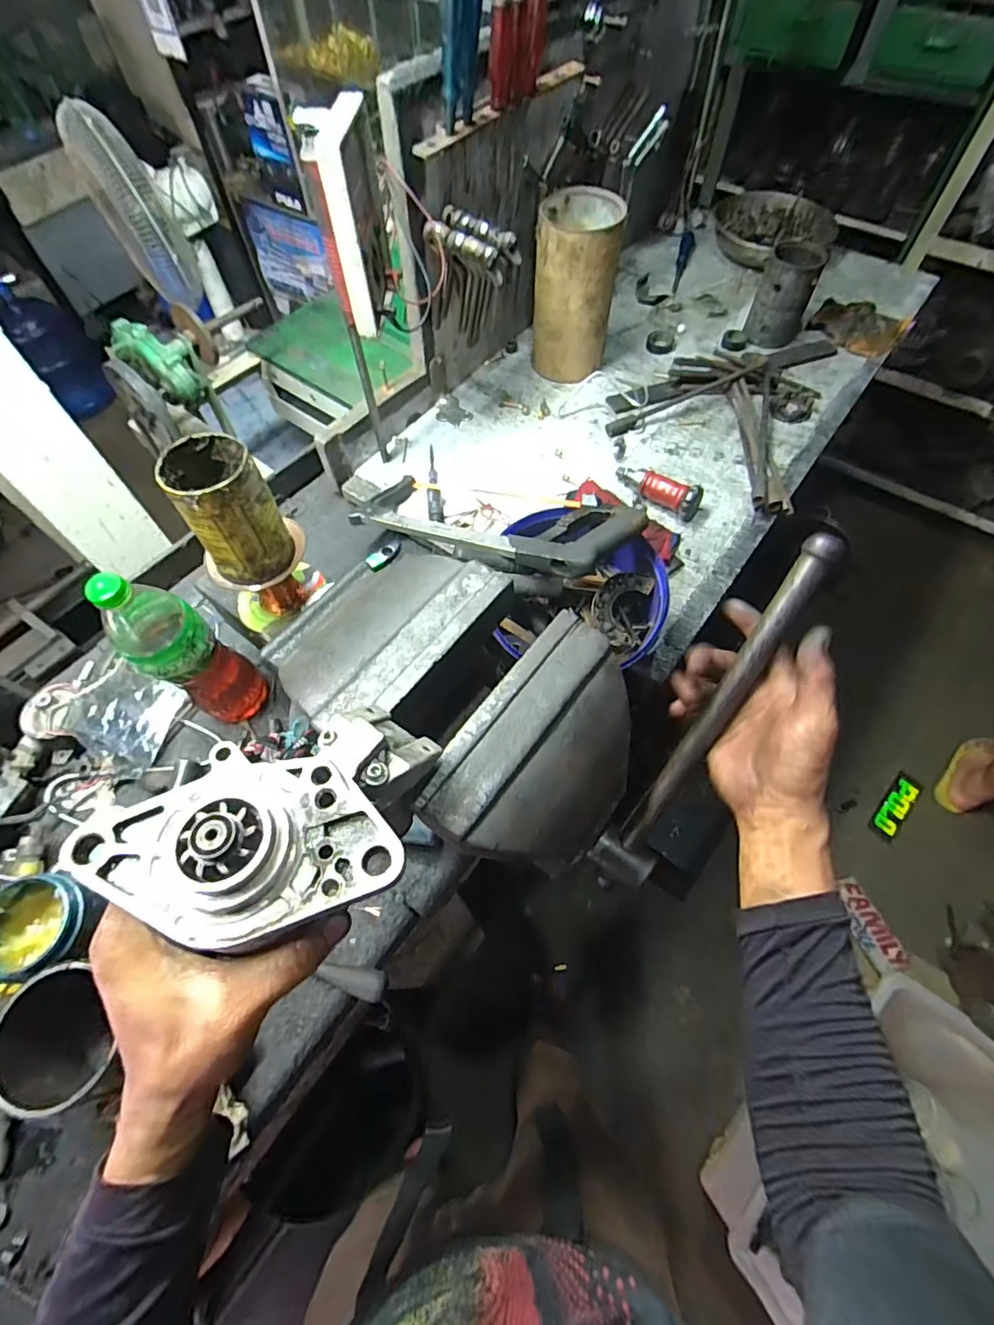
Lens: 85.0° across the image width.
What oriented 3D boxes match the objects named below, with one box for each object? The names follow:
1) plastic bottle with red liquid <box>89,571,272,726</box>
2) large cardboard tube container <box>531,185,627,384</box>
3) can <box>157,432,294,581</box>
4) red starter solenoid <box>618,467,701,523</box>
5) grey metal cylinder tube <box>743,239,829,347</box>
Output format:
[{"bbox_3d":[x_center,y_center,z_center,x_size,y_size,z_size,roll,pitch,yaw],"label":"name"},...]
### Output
[{"bbox_3d":[-0.338,-0.011,0.589,0.074,0.259,0.075,39,68,20],"label":"plastic bottle with red liquid"},{"bbox_3d":[0.126,-0.611,0.897,0.126,0.223,0.131,7,61,4],"label":"large cardboard tube container"},{"bbox_3d":[-0.240,-0.138,0.490,0.075,0.110,0.085,-26,64,-13],"label":"can"},{"bbox_3d":[0.237,-0.261,0.815,0.136,0.045,0.044,34,66,18],"label":"red starter solenoid"},{"bbox_3d":[0.513,-0.656,0.964,0.092,0.125,0.098,24,64,13],"label":"grey metal cylinder tube"}]

